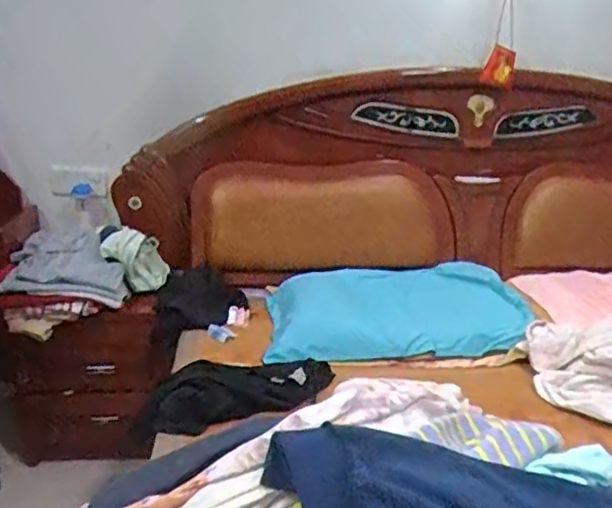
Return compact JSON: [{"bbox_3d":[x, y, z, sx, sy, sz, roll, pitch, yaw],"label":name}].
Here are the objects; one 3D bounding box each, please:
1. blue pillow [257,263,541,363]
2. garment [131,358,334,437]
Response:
[{"bbox_3d":[0.246,0.157,1.763,0.703,0.107,0.467,0,17,-3],"label":"blue pillow"},{"bbox_3d":[-0.178,0.320,1.443,0.462,0.134,0.114,-13,19,6],"label":"garment"}]

